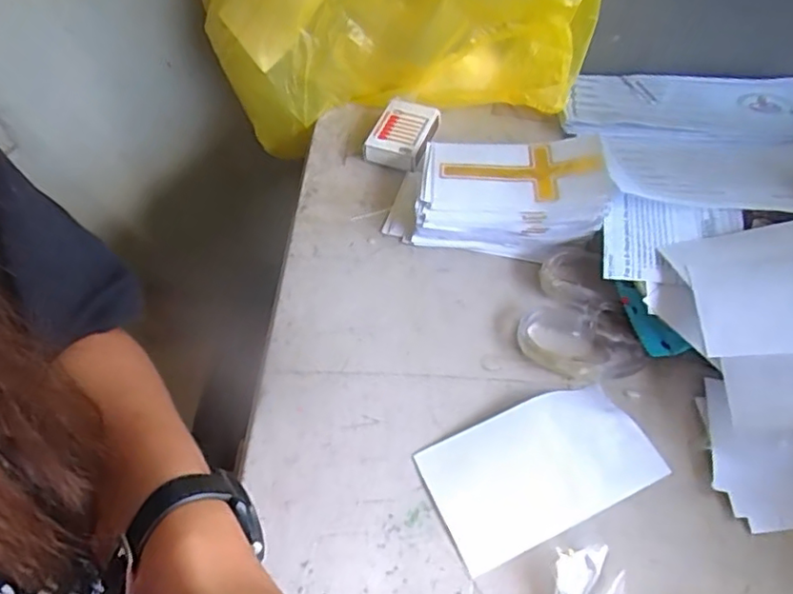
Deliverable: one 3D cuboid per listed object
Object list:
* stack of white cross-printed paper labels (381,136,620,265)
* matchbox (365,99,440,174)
[{"bbox_3d":[0.061,-0.066,0.384,0.126,0.040,0.073,1,52,4],"label":"stack of white cross-printed paper labels"},{"bbox_3d":[0.007,-0.114,0.435,0.042,0.021,0.054,18,55,16],"label":"matchbox"}]

